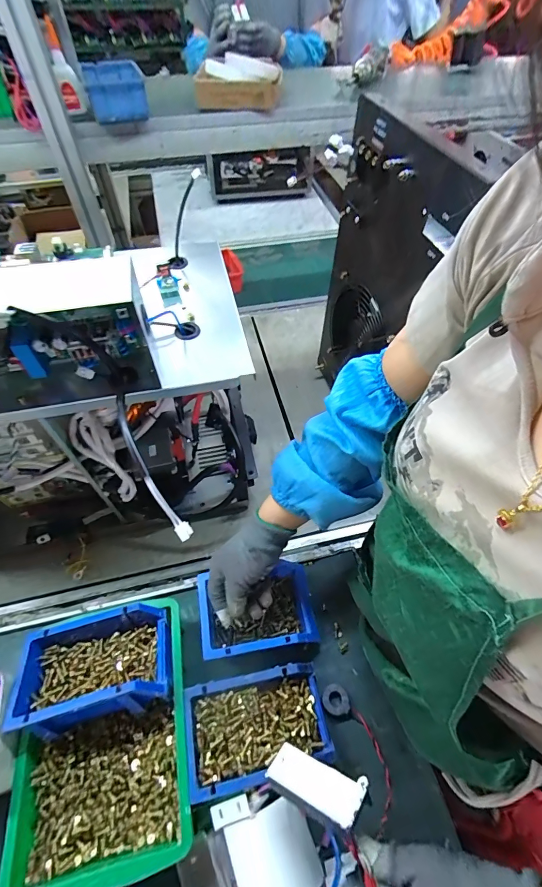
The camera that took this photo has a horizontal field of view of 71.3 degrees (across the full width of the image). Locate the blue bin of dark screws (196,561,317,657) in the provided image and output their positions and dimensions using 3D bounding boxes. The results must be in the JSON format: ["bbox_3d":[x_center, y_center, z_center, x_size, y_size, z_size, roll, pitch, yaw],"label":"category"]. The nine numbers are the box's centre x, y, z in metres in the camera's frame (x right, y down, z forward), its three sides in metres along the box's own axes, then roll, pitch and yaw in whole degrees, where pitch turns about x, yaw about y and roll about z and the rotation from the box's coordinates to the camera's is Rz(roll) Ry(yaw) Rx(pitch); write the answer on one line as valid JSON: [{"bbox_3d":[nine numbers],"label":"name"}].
[{"bbox_3d":[-0.017,0.234,0.525,0.150,0.071,0.097,-9,56,-7],"label":"blue bin of dark screws"}]

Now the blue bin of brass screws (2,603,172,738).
[{"bbox_3d":[-0.204,0.259,0.442,0.164,0.070,0.110,-10,56,-8],"label":"blue bin of brass screws"}]

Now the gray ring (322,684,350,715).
[{"bbox_3d":[0.084,0.333,0.491,0.033,0.014,0.033,0,55,0],"label":"gray ring"}]

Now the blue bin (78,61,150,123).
[{"bbox_3d":[-0.258,-0.590,0.635,0.092,0.061,0.133,-17,57,-12],"label":"blue bin"}]

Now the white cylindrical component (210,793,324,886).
[{"bbox_3d":[-0.001,0.404,0.373,0.084,0.071,0.106,-19,57,-13],"label":"white cylindrical component"}]

